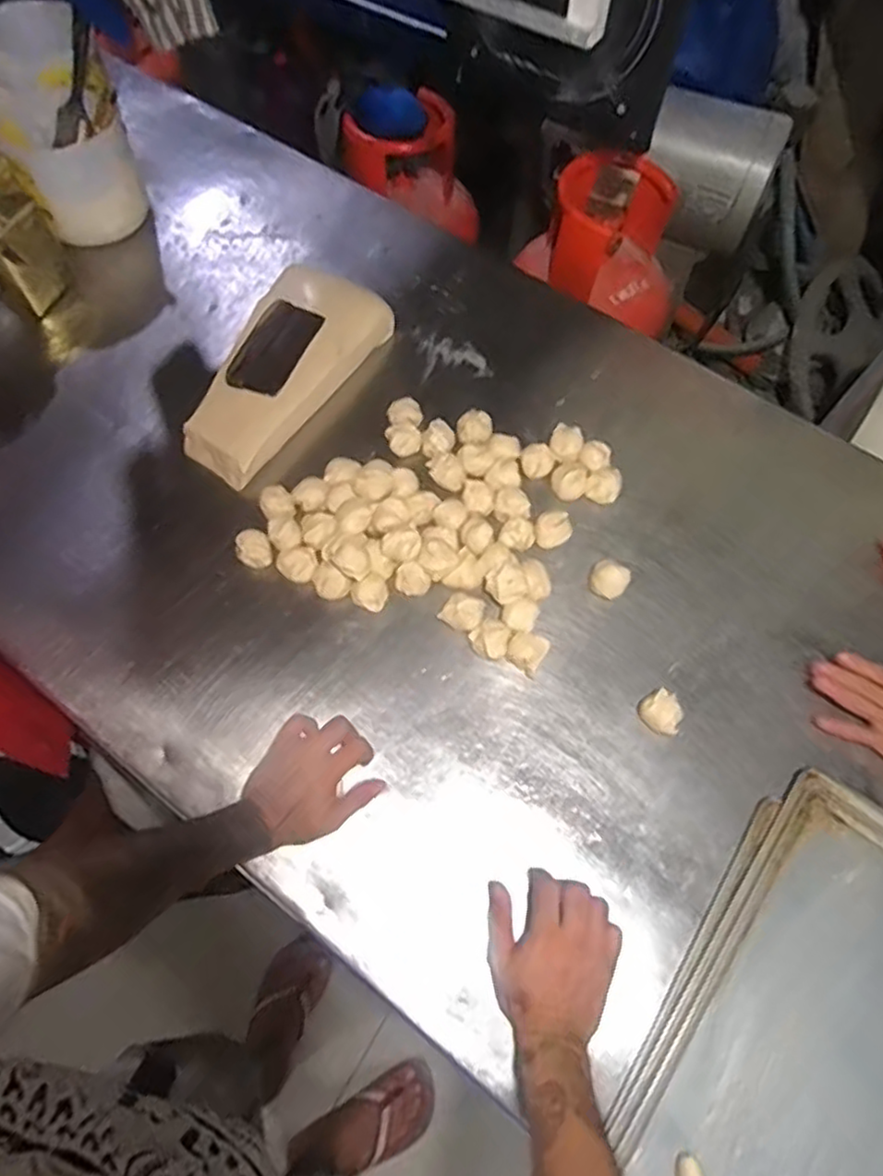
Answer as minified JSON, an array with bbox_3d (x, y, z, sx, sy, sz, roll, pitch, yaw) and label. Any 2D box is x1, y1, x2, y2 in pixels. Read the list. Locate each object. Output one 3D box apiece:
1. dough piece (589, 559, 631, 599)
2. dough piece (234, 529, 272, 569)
[{"bbox_3d":[0.195,-0.010,0.777,0.041,0.023,0.041,0,64,0],"label":"dough piece"},{"bbox_3d":[-0.220,-0.043,0.791,0.038,0.030,0.046,-18,66,-9],"label":"dough piece"}]

